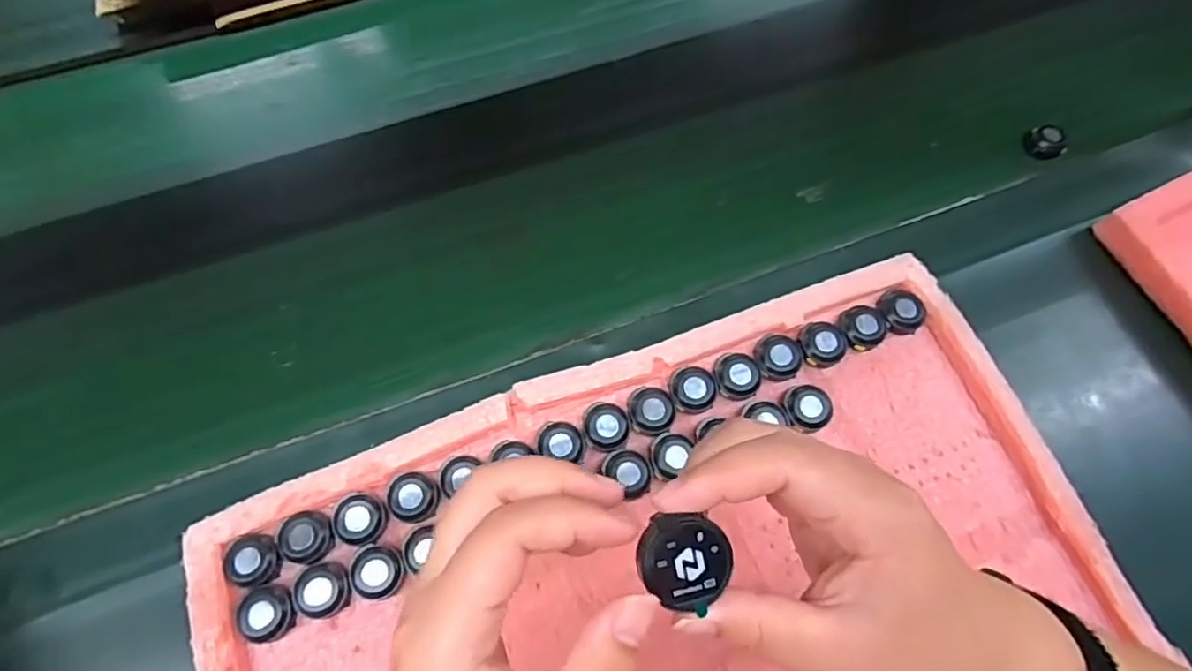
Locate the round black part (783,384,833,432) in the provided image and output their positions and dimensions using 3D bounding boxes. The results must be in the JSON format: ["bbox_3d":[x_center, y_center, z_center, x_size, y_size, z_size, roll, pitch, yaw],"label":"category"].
[{"bbox_3d":[0.133,0.047,0.395,0.030,0.015,0.029,0,66,0],"label":"round black part"}]

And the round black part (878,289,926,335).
[{"bbox_3d":[0.207,-0.017,0.422,0.032,0.016,0.029,-41,72,-16],"label":"round black part"}]

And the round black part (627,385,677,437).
[{"bbox_3d":[0.035,0.047,0.394,0.029,0.011,0.032,-24,68,-11],"label":"round black part"}]

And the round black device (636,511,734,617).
[{"bbox_3d":[0.027,0.070,0.199,0.028,0.010,0.028,1,85,-8],"label":"round black device"}]

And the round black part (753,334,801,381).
[{"bbox_3d":[0.117,0.014,0.408,0.029,0.017,0.029,0,66,0],"label":"round black part"}]

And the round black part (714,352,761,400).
[{"bbox_3d":[0.090,0.026,0.401,0.027,0.012,0.031,-1,66,-1],"label":"round black part"}]

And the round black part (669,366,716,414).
[{"bbox_3d":[0.061,0.034,0.396,0.028,0.009,0.029,0,66,0],"label":"round black part"}]

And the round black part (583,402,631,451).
[{"bbox_3d":[0.007,0.055,0.387,0.028,0.013,0.032,-8,66,-4],"label":"round black part"}]

